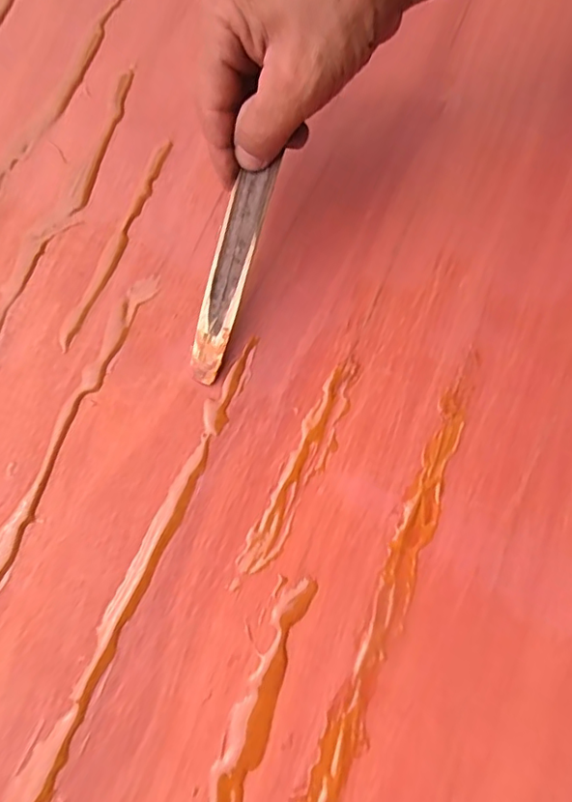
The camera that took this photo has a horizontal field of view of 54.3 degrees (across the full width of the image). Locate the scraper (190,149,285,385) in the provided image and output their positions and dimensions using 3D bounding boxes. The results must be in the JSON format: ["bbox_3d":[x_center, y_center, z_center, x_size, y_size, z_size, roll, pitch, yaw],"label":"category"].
[{"bbox_3d":[-0.033,-0.072,0.322,0.023,0.005,0.125,19,102,3],"label":"scraper"}]

